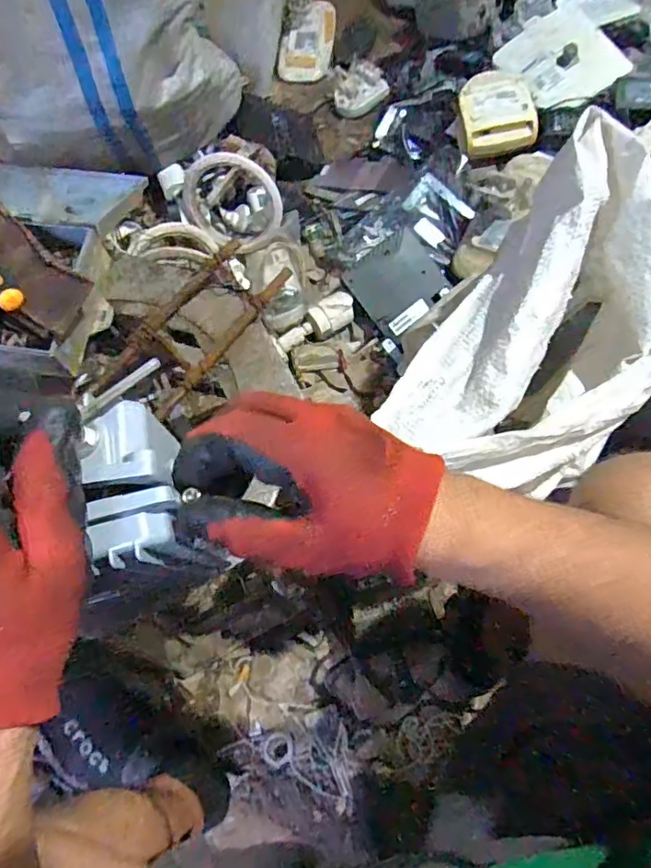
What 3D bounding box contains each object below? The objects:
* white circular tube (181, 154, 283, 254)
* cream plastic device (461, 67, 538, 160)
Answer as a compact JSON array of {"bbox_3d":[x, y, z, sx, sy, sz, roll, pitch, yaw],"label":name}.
[{"bbox_3d":[-0.157,-0.395,0.929,0.168,0.165,0.033,-11,46,25],"label":"white circular tube"},{"bbox_3d":[0.303,-0.574,0.966,0.123,0.050,0.150,-5,69,-1],"label":"cream plastic device"}]

